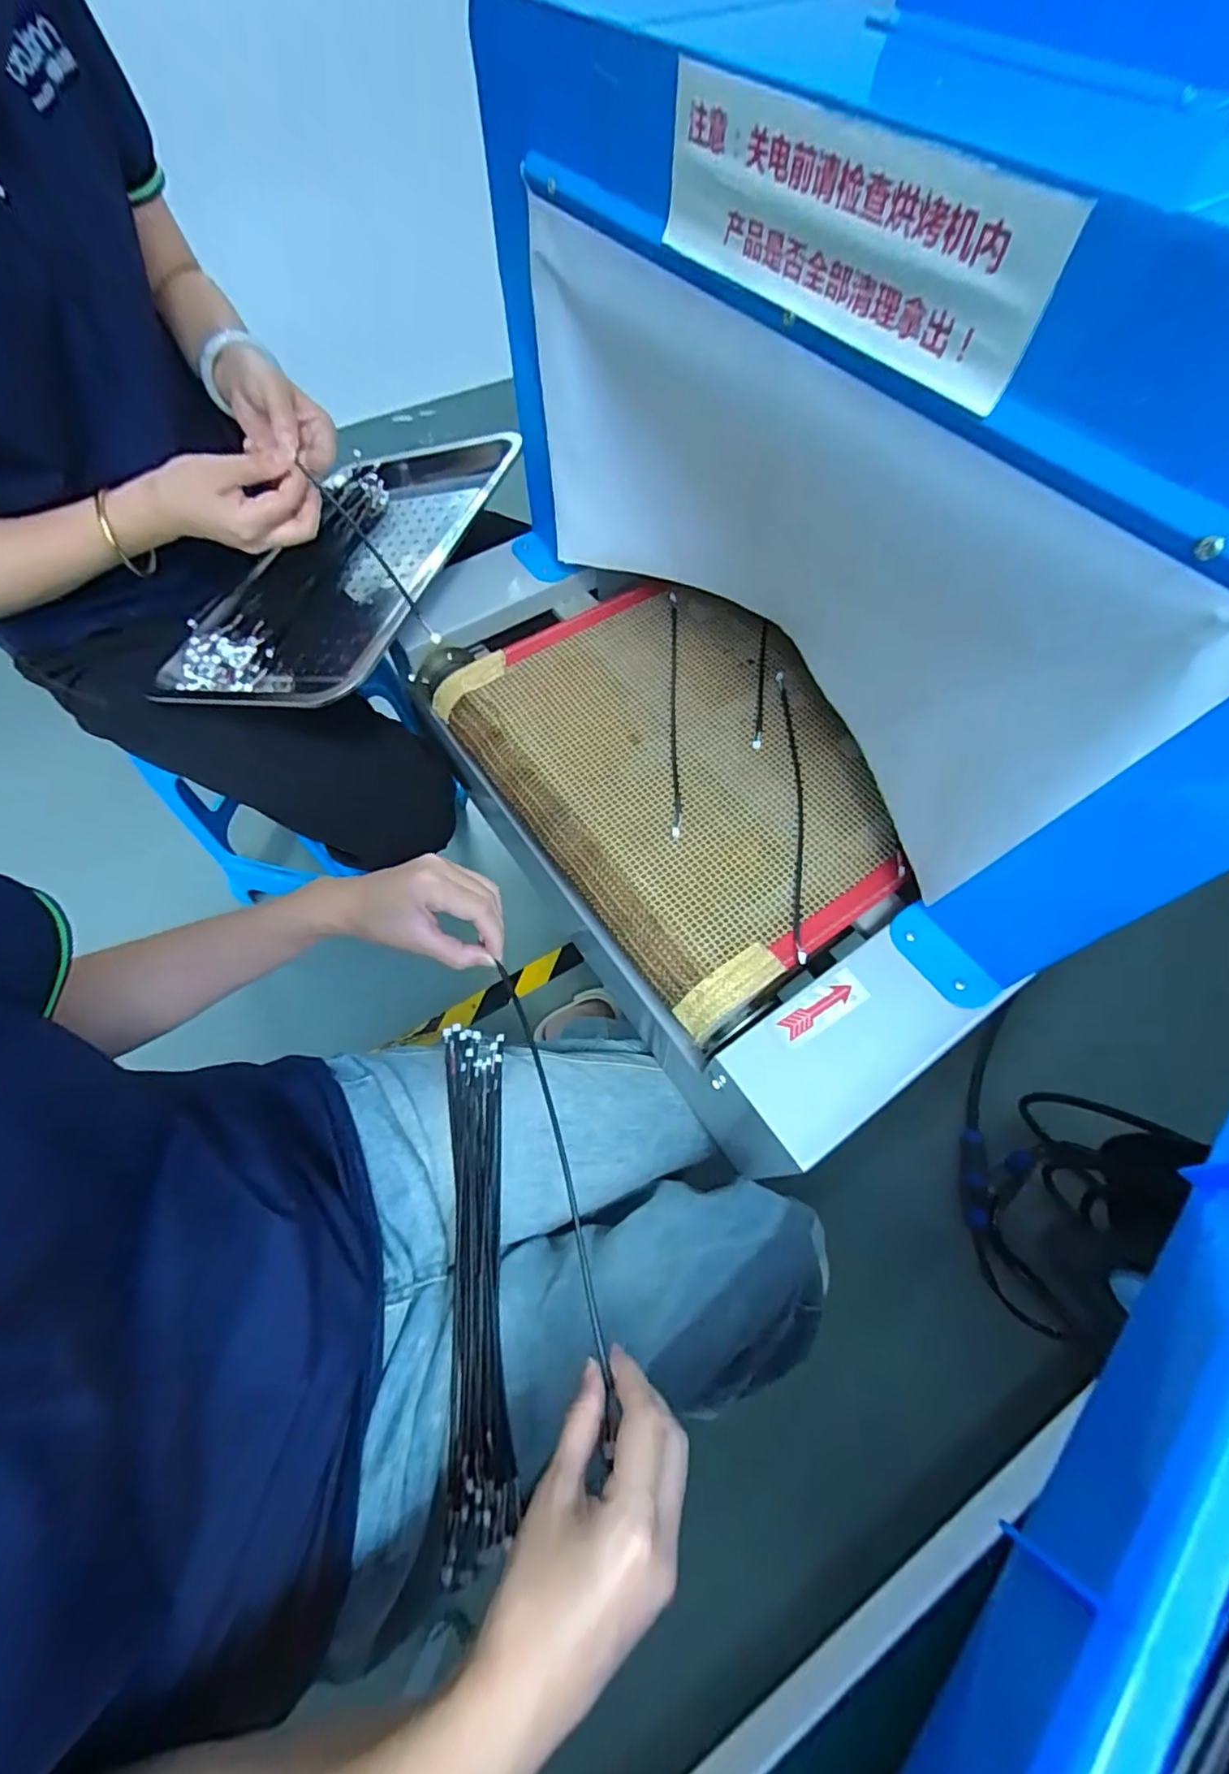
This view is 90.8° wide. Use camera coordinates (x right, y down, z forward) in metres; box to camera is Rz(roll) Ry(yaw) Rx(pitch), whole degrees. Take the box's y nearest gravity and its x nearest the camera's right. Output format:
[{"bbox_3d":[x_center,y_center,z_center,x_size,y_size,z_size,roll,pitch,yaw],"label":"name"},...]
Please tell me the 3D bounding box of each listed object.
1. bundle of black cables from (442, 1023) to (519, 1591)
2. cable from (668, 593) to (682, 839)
[{"bbox_3d":[-0.095,0.248,0.416,0.042,0.019,0.307,2,53,-16],"label":"bundle of black cables"},{"bbox_3d":[0.055,-0.162,0.548,0.008,0.015,0.278,1,66,2],"label":"cable"}]

